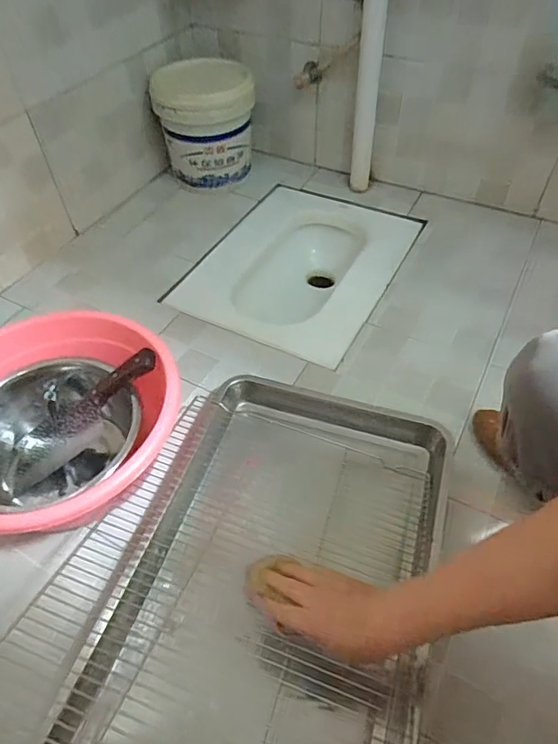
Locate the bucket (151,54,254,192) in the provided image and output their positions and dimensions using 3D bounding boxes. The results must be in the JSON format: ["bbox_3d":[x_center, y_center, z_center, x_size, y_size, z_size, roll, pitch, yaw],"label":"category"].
[{"bbox_3d":[-0.187,-0.635,1.277,0.244,0.249,0.201,-6,51,-3],"label":"bucket"}]

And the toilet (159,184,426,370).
[{"bbox_3d":[0.051,-0.210,1.175,0.416,0.158,0.540,21,54,18],"label":"toilet"}]

